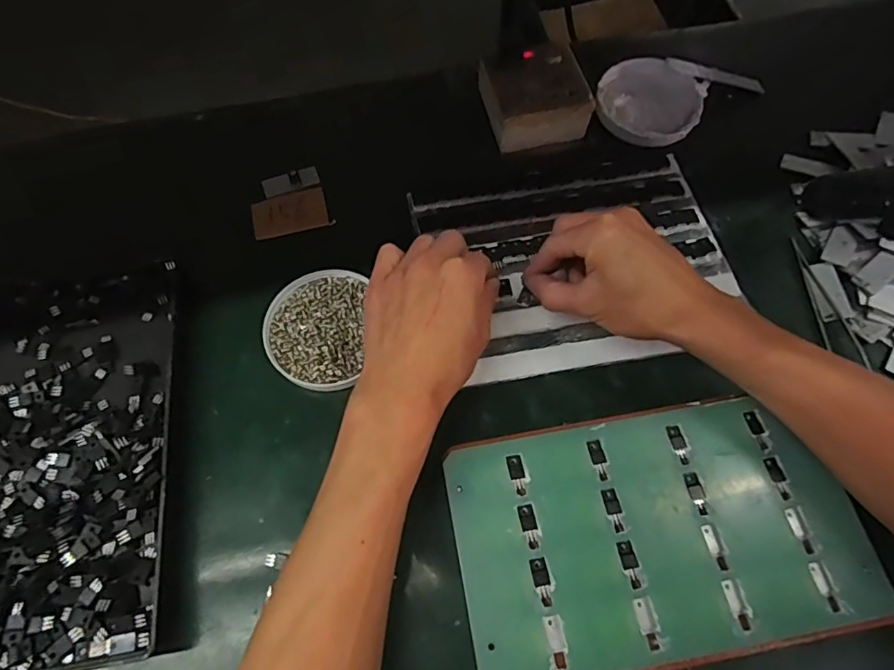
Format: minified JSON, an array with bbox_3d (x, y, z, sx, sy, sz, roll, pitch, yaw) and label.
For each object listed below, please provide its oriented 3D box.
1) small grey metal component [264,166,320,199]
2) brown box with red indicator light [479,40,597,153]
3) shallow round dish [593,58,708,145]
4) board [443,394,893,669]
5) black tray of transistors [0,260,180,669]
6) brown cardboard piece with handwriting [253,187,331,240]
[{"bbox_3d":[-0.145,-0.143,0.478,0.050,0.004,0.022,-20,66,-8],"label":"small grey metal component"},{"bbox_3d":[0.083,-0.227,0.487,0.093,0.035,0.090,-9,65,-3],"label":"brown box with red indicator light"},{"bbox_3d":[0.194,-0.225,0.493,0.096,0.009,0.104,0,65,1],"label":"shallow round dish"},{"bbox_3d":[0.130,0.125,0.334,0.243,0.028,0.144,-9,65,-3],"label":"board"},{"bbox_3d":[-0.289,0.081,0.363,0.196,0.025,0.275,-8,65,-3],"label":"black tray of transistors"},{"bbox_3d":[-0.141,-0.110,0.465,0.065,0.006,0.042,-15,65,-6],"label":"brown cardboard piece with handwriting"}]

